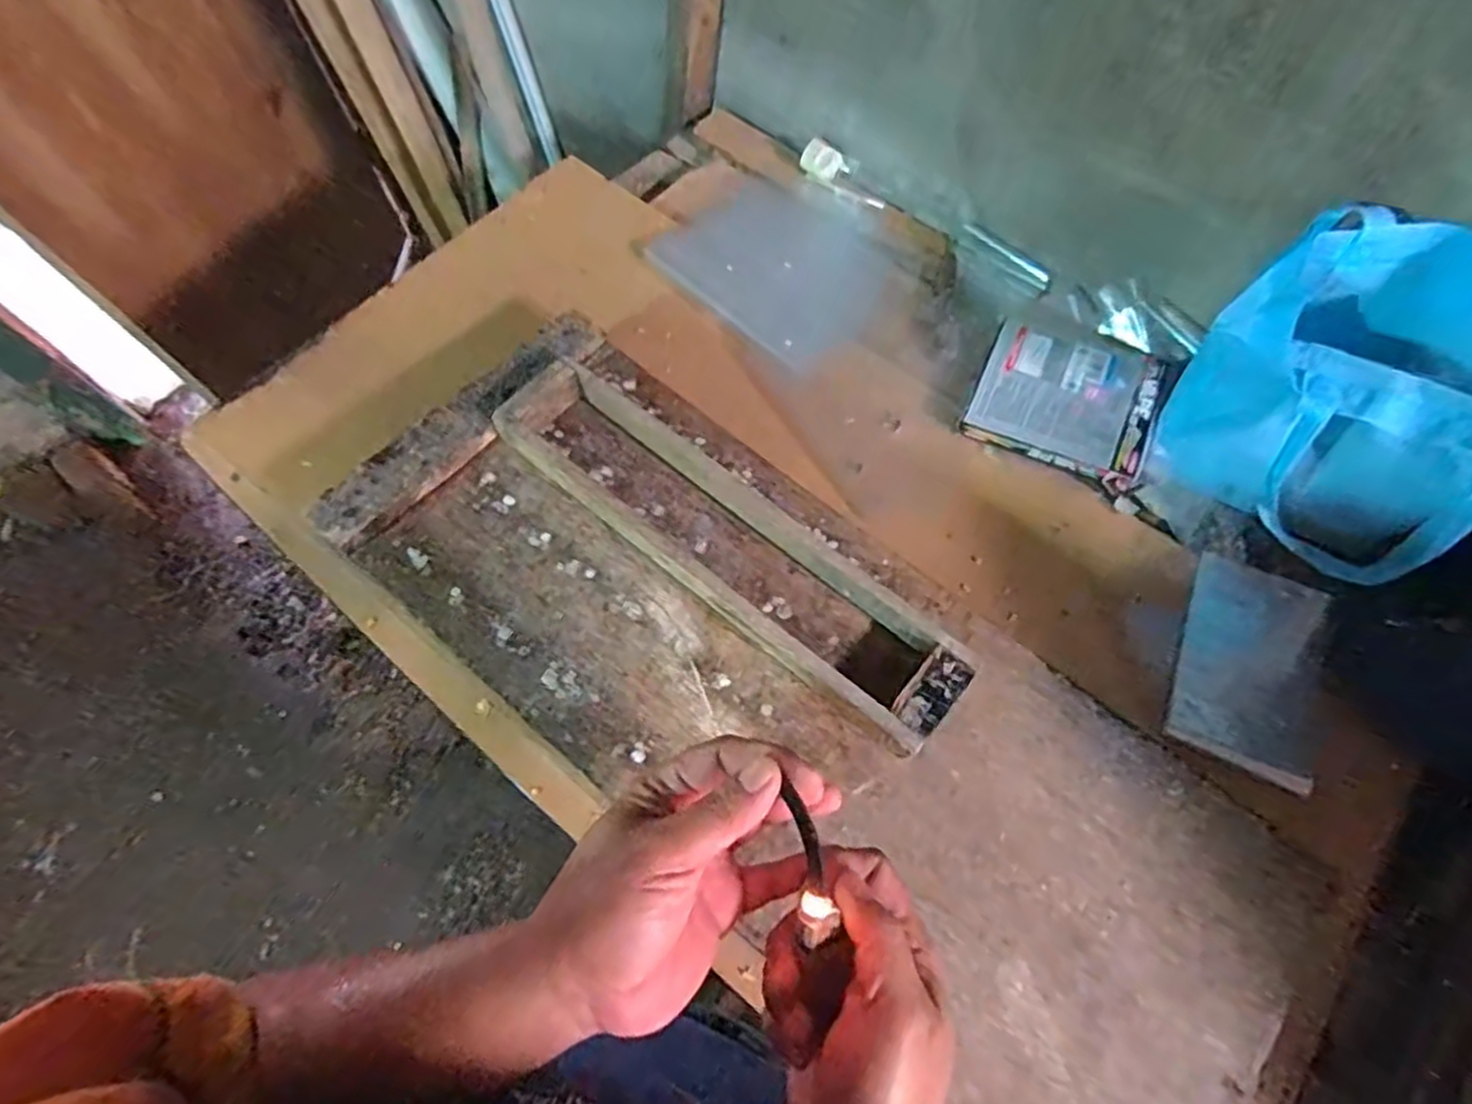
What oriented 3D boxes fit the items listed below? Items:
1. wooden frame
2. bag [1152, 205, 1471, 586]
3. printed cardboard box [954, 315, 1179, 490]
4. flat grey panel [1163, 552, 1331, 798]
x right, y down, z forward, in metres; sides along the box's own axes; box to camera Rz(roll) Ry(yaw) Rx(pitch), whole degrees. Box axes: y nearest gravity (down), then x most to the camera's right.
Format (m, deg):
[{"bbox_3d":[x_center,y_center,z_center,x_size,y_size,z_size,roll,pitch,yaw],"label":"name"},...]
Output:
[{"bbox_3d":[-0.011,-0.010,0.599,0.428,0.051,0.103,37,71,17],"label":"wooden frame"},{"bbox_3d":[0.484,-0.112,0.600,0.152,0.214,0.234,-42,71,-16],"label":"bag"},{"bbox_3d":[0.321,-0.149,0.723,0.165,0.022,0.143,23,73,14],"label":"printed cardboard box"},{"bbox_3d":[0.442,0.097,0.640,0.115,0.023,0.191,25,64,7],"label":"flat grey panel"}]

